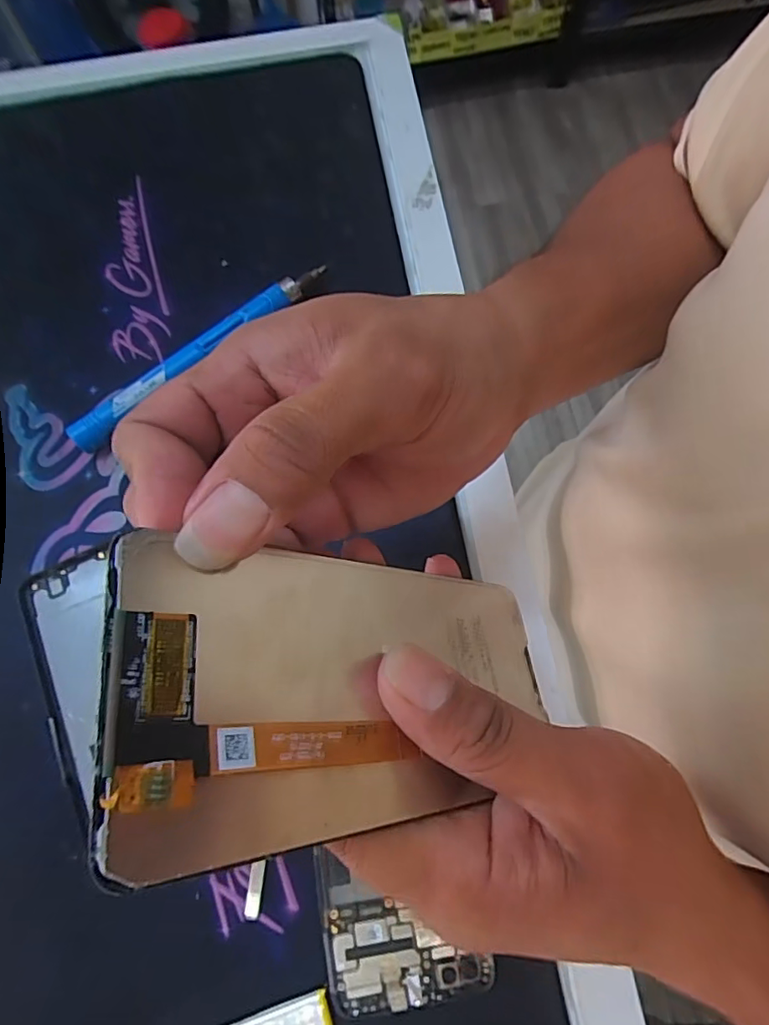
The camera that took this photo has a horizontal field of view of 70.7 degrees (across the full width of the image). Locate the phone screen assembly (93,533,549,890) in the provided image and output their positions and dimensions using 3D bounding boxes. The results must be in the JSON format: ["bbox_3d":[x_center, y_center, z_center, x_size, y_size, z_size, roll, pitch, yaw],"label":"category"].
[{"bbox_3d":[-0.001,0.047,0.151,0.005,0.143,0.069,-34,55,36],"label":"phone screen assembly"}]

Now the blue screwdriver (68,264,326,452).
[{"bbox_3d":[-0.110,-0.097,0.330,0.180,0.019,0.015,-41,76,-11],"label":"blue screwdriver"}]

